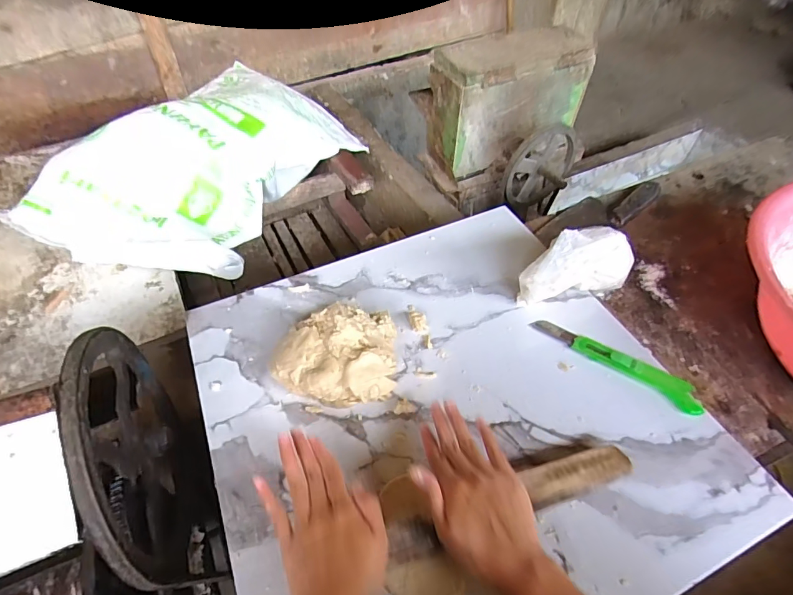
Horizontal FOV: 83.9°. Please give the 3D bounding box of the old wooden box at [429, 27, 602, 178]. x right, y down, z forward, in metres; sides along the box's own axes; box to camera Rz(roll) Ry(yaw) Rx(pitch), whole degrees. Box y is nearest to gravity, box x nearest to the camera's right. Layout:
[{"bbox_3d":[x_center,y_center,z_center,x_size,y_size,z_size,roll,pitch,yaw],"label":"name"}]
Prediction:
[{"bbox_3d":[0.254,-0.457,1.014,0.349,0.226,0.152,-24,55,-21],"label":"old wooden box"}]

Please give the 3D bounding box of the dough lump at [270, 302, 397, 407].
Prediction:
[{"bbox_3d":[-0.068,0.062,0.488,0.136,0.068,0.106,-1,50,-2],"label":"dough lump"}]

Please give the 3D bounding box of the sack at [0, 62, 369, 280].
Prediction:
[{"bbox_3d":[-0.403,-0.299,0.976,0.405,0.192,0.668,22,53,16],"label":"sack"}]

